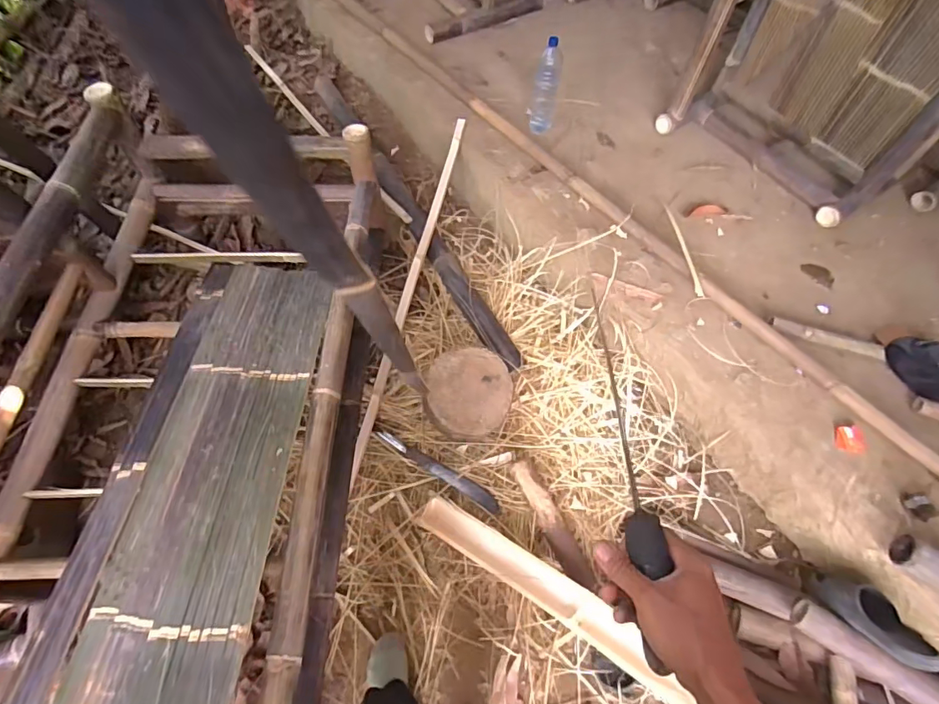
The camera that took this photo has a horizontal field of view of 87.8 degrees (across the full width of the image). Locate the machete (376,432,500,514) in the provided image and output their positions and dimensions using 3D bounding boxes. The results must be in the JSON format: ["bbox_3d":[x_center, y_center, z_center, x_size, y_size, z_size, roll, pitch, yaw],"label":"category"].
[{"bbox_3d":[-0.091,0.342,1.427,0.405,0.024,0.044,29,63,14],"label":"machete"}]

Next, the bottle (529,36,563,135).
[{"bbox_3d":[0.270,-0.939,1.723,0.090,0.282,0.108,8,59,3],"label":"bottle"}]

